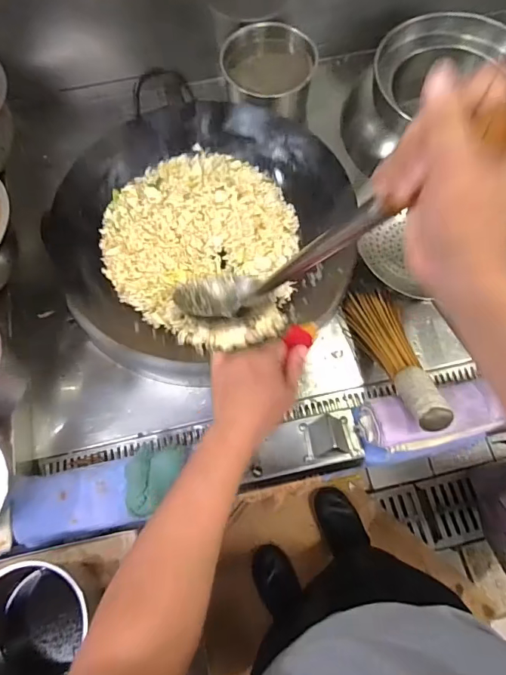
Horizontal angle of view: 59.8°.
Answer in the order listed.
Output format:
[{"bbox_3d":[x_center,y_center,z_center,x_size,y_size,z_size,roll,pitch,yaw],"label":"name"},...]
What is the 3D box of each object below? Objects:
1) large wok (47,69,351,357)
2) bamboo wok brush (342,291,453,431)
[{"bbox_3d":[-0.068,-0.163,0.678,0.407,0.108,0.393,6,69,4],"label":"large wok"},{"bbox_3d":[0.231,0.027,0.713,0.079,0.060,0.293,-12,40,-3],"label":"bamboo wok brush"}]

